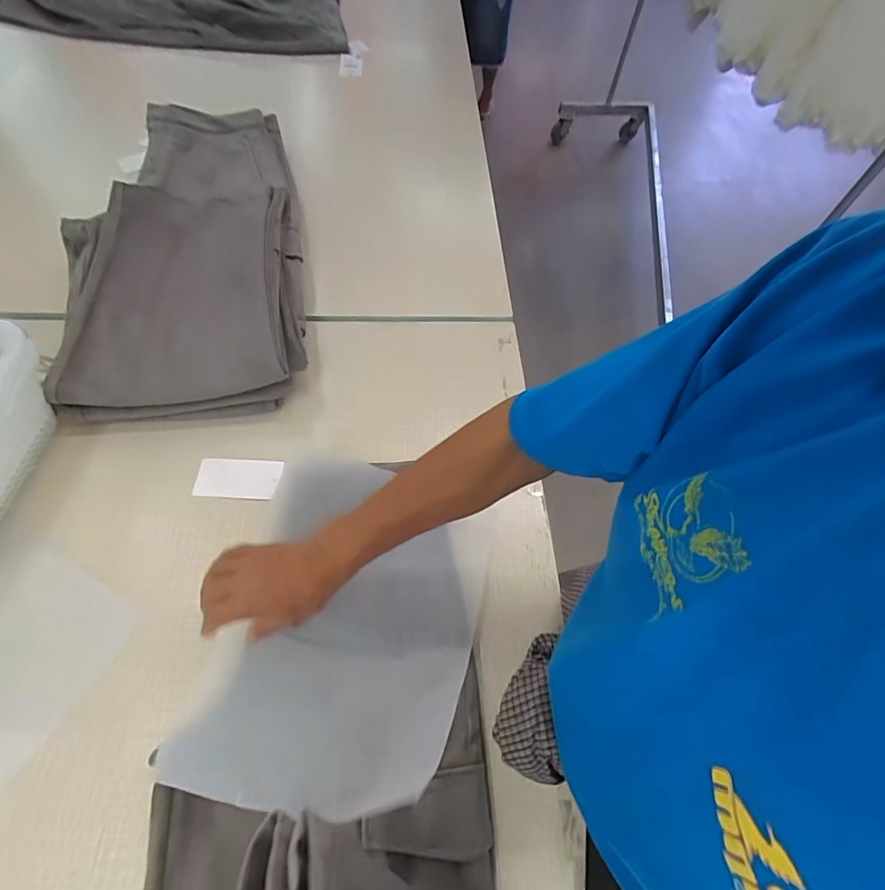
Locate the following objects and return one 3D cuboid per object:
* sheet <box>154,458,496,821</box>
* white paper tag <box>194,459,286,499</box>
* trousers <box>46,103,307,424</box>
[{"bbox_3d":[-0.089,0.178,0.488,0.291,0.108,0.333,16,61,5],"label":"sheet"},{"bbox_3d":[-0.271,0.044,0.627,0.107,0.008,0.055,3,61,-3],"label":"white paper tag"},{"bbox_3d":[-0.390,-0.318,0.734,0.318,0.076,0.580,-6,67,-8],"label":"trousers"}]

